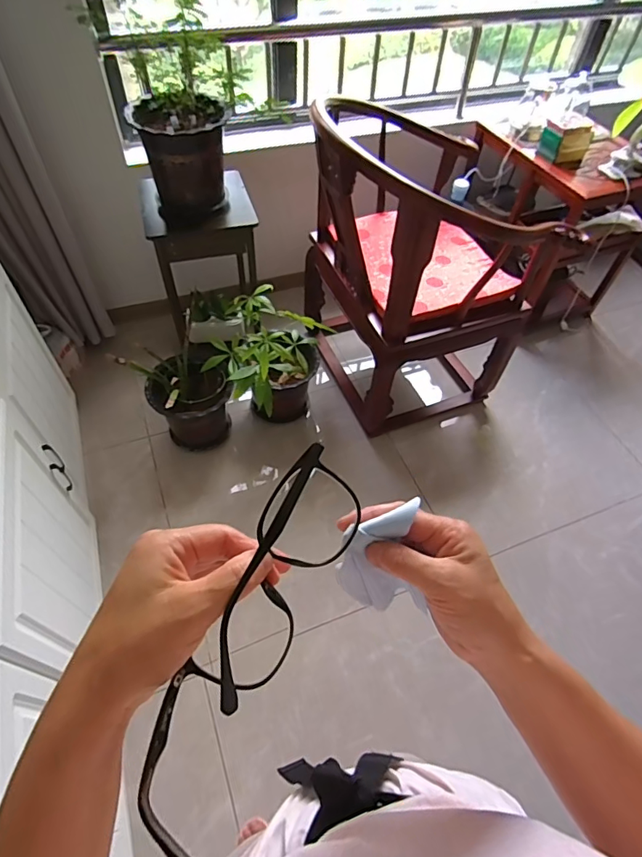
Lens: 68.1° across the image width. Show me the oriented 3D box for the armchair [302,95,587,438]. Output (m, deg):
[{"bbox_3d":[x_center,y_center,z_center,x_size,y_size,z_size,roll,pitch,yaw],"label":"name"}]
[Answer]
[{"bbox_3d":[0.264,-0.502,1.550,0.615,0.909,0.660,-19,57,-16],"label":"armchair"}]

